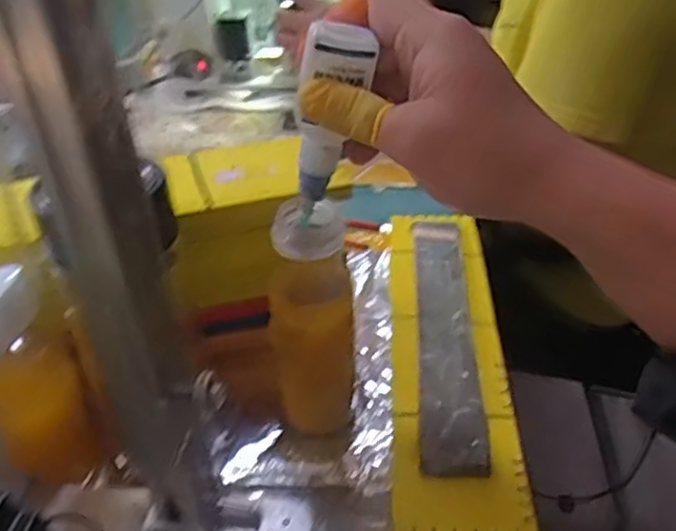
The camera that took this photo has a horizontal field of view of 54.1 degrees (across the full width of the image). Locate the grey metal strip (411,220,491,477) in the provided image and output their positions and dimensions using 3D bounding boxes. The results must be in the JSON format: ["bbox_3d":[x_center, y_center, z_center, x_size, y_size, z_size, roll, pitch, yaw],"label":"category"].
[{"bbox_3d":[0.082,0.042,0.513,0.044,0.006,0.276,1,36,4],"label":"grey metal strip"}]

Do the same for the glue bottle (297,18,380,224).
[{"bbox_3d":[-0.007,-0.069,0.342,0.029,0.107,0.021,13,37,-2],"label":"glue bottle"}]

